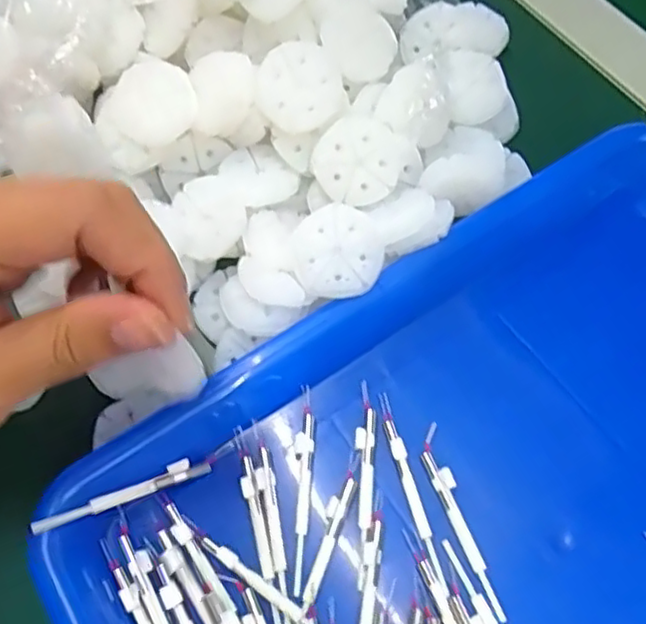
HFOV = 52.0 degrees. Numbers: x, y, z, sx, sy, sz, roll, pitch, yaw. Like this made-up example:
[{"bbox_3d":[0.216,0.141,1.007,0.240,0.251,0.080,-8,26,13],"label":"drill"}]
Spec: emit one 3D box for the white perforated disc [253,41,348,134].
[{"bbox_3d":[-0.011,-0.099,0.294,0.038,0.007,0.037,3,105,12],"label":"white perforated disc"}]

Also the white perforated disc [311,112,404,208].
[{"bbox_3d":[0.016,-0.068,0.299,0.039,0.013,0.038,0,101,-2],"label":"white perforated disc"}]

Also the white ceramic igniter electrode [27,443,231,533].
[{"bbox_3d":[-0.072,0.068,0.254,0.076,0.005,0.007,-17,62,-28],"label":"white ceramic igniter electrode"}]

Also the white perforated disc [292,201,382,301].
[{"bbox_3d":[0.006,-0.025,0.273,0.036,0.005,0.038,-1,82,5],"label":"white perforated disc"}]

